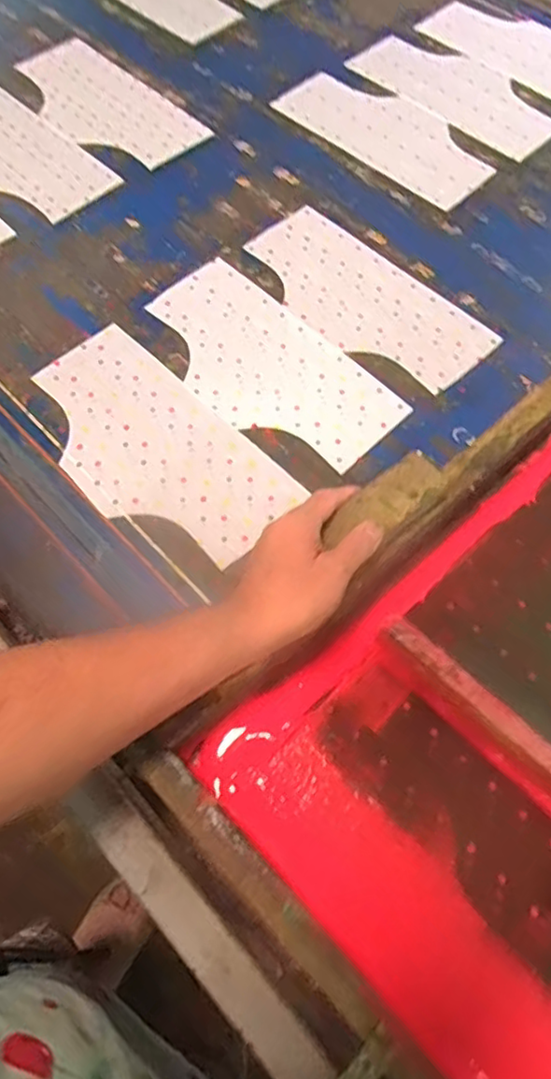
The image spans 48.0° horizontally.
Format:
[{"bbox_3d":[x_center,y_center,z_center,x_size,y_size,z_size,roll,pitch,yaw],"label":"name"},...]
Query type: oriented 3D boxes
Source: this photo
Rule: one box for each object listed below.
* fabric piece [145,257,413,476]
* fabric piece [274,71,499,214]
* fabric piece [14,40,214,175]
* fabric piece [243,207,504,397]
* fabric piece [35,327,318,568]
[{"bbox_3d":[-0.015,-0.190,0.670,0.147,0.004,0.304,-40,71,-20],"label":"fabric piece"},{"bbox_3d":[0.149,-0.565,0.856,0.325,0.005,0.145,41,68,17],"label":"fabric piece"},{"bbox_3d":[-0.248,-0.615,0.873,0.152,0.010,0.334,-39,70,-17],"label":"fabric piece"},{"bbox_3d":[0.098,-0.280,0.717,0.141,0.004,0.303,-39,70,-19],"label":"fabric piece"},{"bbox_3d":[-0.129,-0.096,0.623,0.152,0.007,0.299,-41,71,-20],"label":"fabric piece"}]

